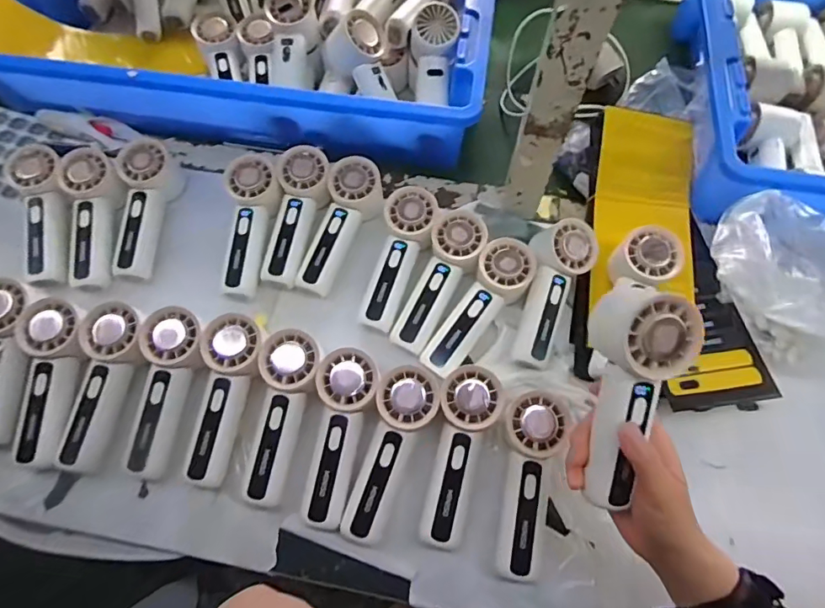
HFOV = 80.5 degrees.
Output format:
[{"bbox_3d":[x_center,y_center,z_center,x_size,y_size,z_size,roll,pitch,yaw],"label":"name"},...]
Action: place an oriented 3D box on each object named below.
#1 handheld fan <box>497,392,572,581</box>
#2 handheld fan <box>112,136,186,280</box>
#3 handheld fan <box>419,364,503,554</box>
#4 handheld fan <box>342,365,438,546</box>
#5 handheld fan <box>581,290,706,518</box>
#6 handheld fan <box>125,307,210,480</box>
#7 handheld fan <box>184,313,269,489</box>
[{"bbox_3d":[0.102,0.160,0.439,0.053,0.038,0.160,11,85,5],"label":"handheld fan"},{"bbox_3d":[-0.293,-0.106,0.532,0.059,0.041,0.153,-2,65,-1],"label":"handheld fan"},{"bbox_3d":[0.042,0.136,0.442,0.055,0.031,0.160,14,86,6],"label":"handheld fan"},{"bbox_3d":[-0.020,0.133,0.440,0.051,0.030,0.154,19,88,8],"label":"handheld fan"},{"bbox_3d":[0.154,0.067,0.348,0.070,0.038,0.154,8,103,3],"label":"handheld fan"},{"bbox_3d":[-0.231,0.083,0.464,0.060,0.032,0.152,7,87,3],"label":"handheld fan"},{"bbox_3d":[-0.177,0.089,0.457,0.053,0.030,0.155,9,85,4],"label":"handheld fan"}]

